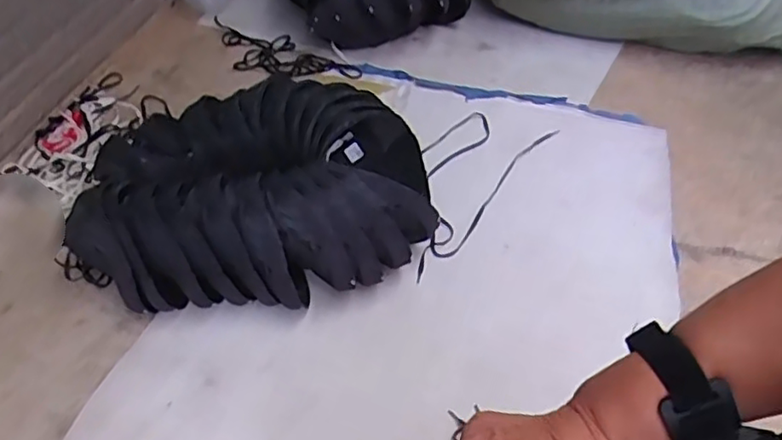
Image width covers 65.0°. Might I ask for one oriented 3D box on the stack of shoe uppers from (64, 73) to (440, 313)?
[{"bbox_3d":[-0.232,-0.066,1.028,0.598,0.168,0.401,2,47,4],"label":"stack of shoe uppers"}]

